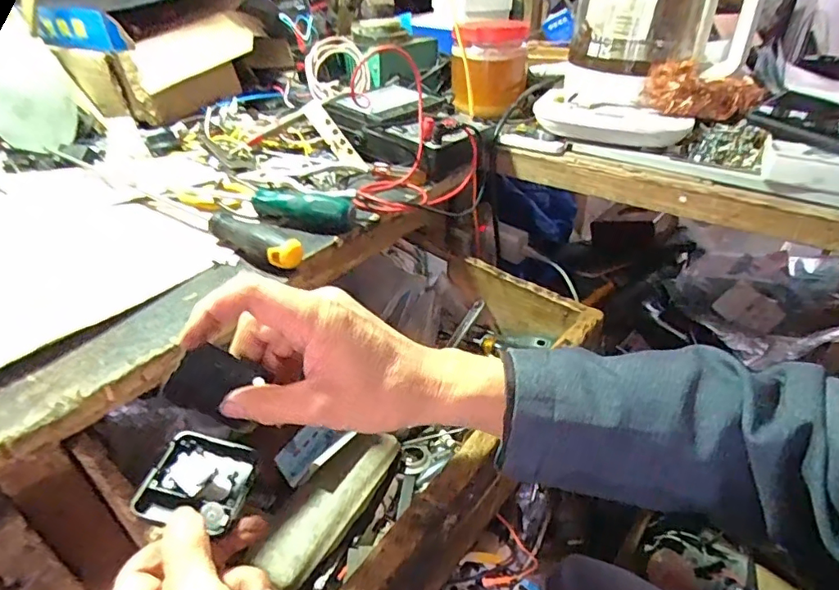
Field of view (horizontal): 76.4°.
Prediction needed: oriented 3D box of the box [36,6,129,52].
[{"bbox_3d":[-0.408,-0.319,0.634,0.160,0.044,0.019,20,40,26],"label":"box"}]

